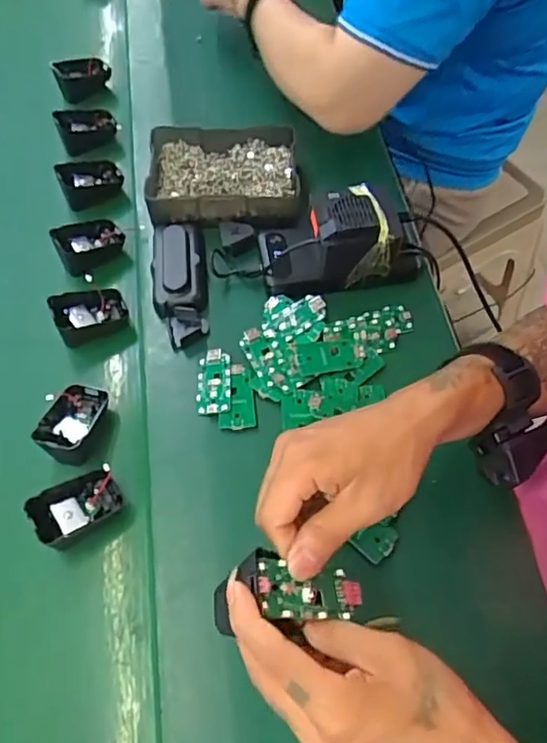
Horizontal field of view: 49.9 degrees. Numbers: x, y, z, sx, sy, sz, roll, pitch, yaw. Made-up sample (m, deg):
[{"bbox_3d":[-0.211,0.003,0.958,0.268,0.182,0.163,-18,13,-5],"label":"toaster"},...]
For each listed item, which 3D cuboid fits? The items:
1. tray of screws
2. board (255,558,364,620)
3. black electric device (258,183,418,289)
[{"bbox_3d":[-0.054,-0.221,0.643,0.157,0.040,0.129,-4,58,2],"label":"tray of screws"},{"bbox_3d":[0.021,0.123,0.331,0.064,0.006,0.029,12,56,-25],"label":"board"},{"bbox_3d":[0.063,-0.129,0.569,0.157,0.069,0.084,2,59,5],"label":"black electric device"}]

